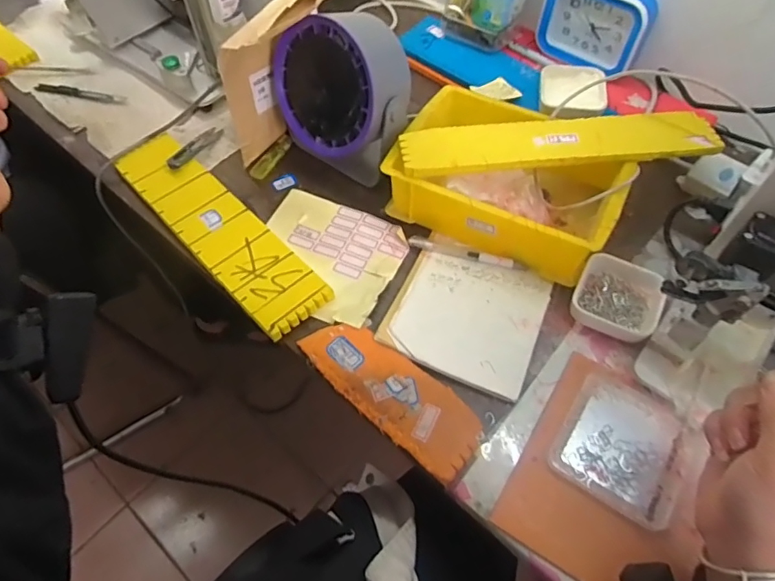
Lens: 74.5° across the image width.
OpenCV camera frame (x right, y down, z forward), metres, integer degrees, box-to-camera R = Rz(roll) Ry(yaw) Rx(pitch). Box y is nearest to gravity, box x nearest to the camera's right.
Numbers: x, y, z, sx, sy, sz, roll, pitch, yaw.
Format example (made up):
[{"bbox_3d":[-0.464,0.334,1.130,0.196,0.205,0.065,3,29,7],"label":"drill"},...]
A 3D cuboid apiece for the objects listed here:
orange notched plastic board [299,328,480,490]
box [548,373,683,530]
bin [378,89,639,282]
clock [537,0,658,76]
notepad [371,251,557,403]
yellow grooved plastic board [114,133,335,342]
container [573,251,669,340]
[{"bbox_3d":[0.003,0.093,0.489,0.190,0.012,0.071,36,65,21],"label":"orange notched plastic board"},{"bbox_3d":[0.210,0.135,0.454,0.103,0.024,0.107,29,63,18],"label":"box"},{"bbox_3d":[0.136,-0.125,0.582,0.245,0.077,0.169,24,61,16],"label":"bin"},{"bbox_3d":[0.279,-0.361,0.689,0.137,0.110,0.048,35,65,21],"label":"clock"},{"bbox_3d":[0.083,0.023,0.531,0.148,0.012,0.142,20,60,13],"label":"notepad"},{"bbox_3d":[-0.202,-0.077,0.600,0.083,0.015,0.342,-38,64,-20],"label":"yellow grooved plastic board"},{"bbox_3d":[0.238,0.006,0.530,0.080,0.032,0.086,22,61,14],"label":"container"}]

